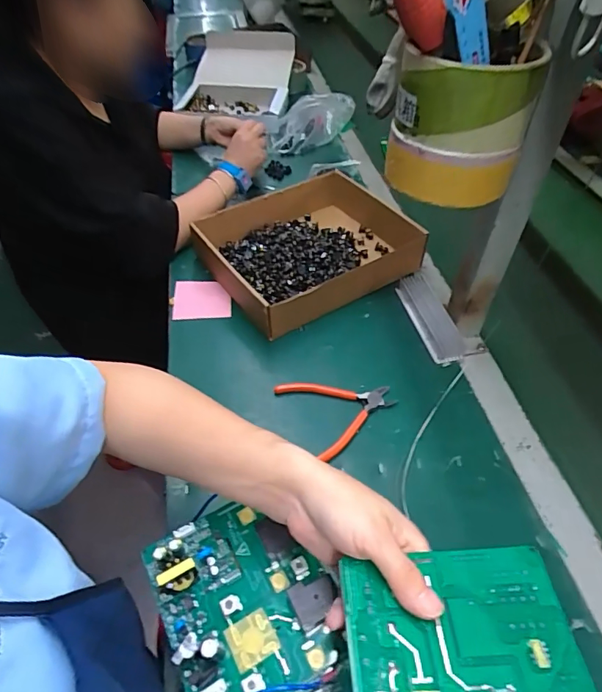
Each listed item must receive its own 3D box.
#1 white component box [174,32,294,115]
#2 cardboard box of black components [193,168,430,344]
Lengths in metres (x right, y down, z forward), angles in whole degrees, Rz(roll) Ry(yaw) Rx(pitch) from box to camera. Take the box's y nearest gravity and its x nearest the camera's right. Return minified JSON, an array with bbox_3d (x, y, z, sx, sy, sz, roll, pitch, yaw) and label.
[{"bbox_3d":[-0.154,-0.649,1.110,0.241,0.136,0.189,10,49,10],"label":"white component box"},{"bbox_3d":[0.013,-0.163,0.756,0.316,0.072,0.253,-25,52,-20],"label":"cardboard box of black components"}]

